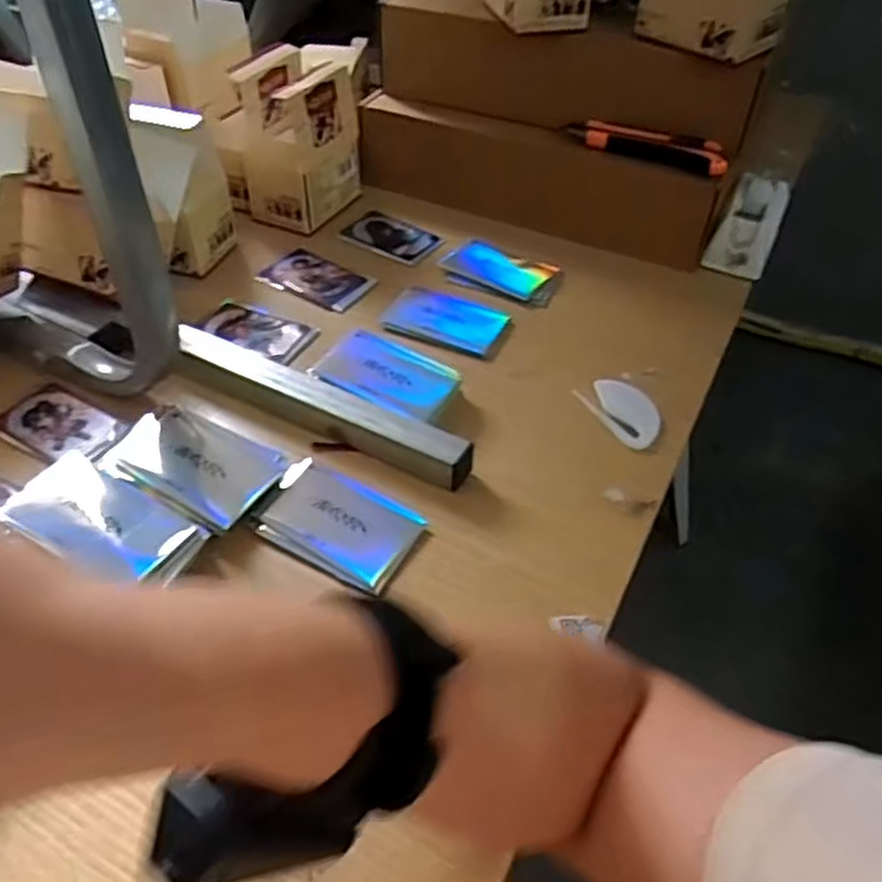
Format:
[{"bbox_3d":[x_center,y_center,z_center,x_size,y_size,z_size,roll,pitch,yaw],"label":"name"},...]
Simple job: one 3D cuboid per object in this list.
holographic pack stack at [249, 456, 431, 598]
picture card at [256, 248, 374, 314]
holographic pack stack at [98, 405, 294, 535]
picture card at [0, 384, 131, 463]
[{"bbox_3d":[-0.064,0.052,0.468,0.099,0.004,0.064,25,49,19],"label":"holographic pack stack"},{"bbox_3d":[-0.109,-0.143,0.665,0.098,0.005,0.058,28,50,22],"label":"picture card"},{"bbox_3d":[-0.162,0.012,0.486,0.109,0.021,0.072,24,49,18],"label":"holographic pack stack"},{"bbox_3d":[-0.264,-0.011,0.523,0.084,0.004,0.054,24,49,19],"label":"picture card"}]

